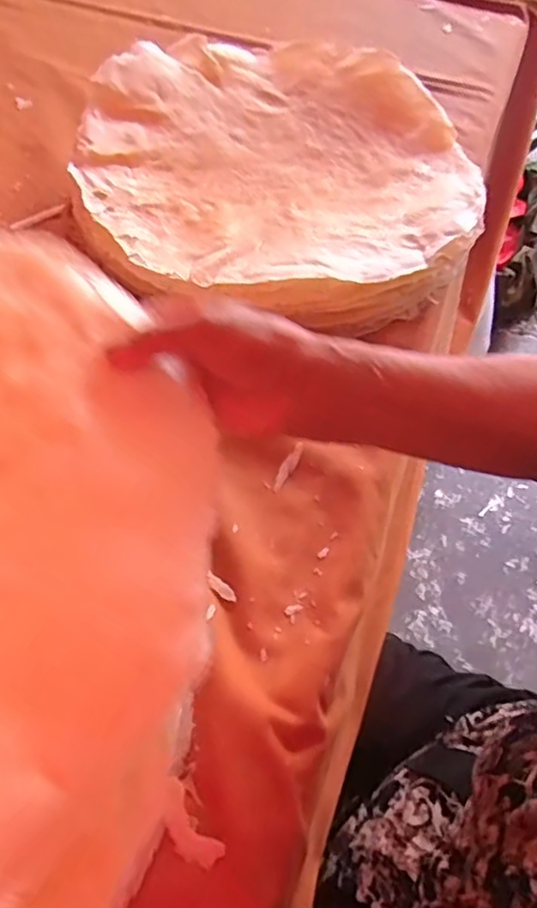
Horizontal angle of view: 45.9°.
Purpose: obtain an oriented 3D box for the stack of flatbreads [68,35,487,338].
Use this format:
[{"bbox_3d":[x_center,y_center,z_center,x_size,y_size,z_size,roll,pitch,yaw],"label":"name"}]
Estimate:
[{"bbox_3d":[0.012,-0.264,0.584,0.342,0.082,0.355,1,55,-2],"label":"stack of flatbreads"}]

